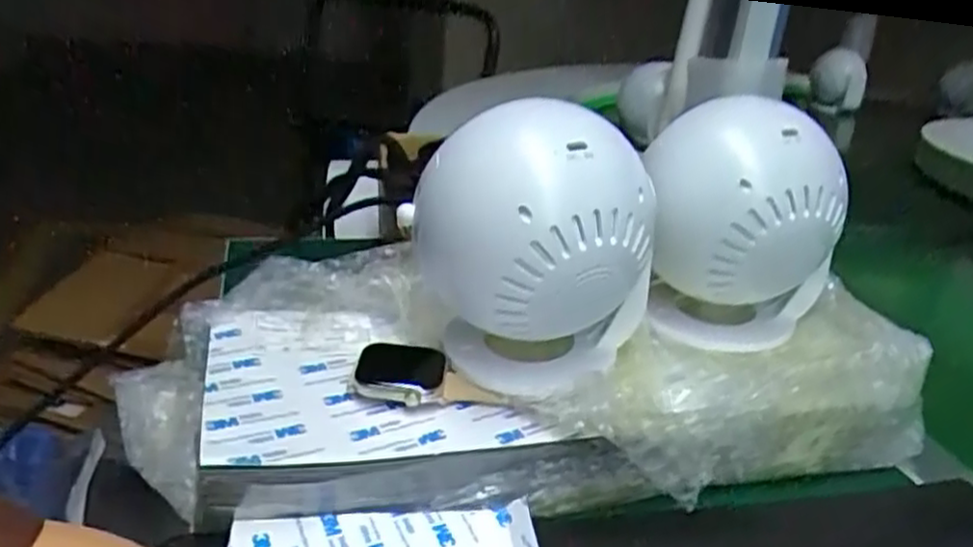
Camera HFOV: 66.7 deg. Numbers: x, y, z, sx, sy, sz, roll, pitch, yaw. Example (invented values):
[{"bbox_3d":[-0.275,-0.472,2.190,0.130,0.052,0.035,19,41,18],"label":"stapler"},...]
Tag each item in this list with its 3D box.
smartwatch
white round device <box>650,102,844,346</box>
[{"bbox_3d":[-0.041,0.047,0.344,0.041,0.013,0.037,6,24,-1],"label":"smartwatch"},{"bbox_3d":[0.129,-0.025,0.380,0.094,0.118,0.082,17,26,24],"label":"white round device"}]

